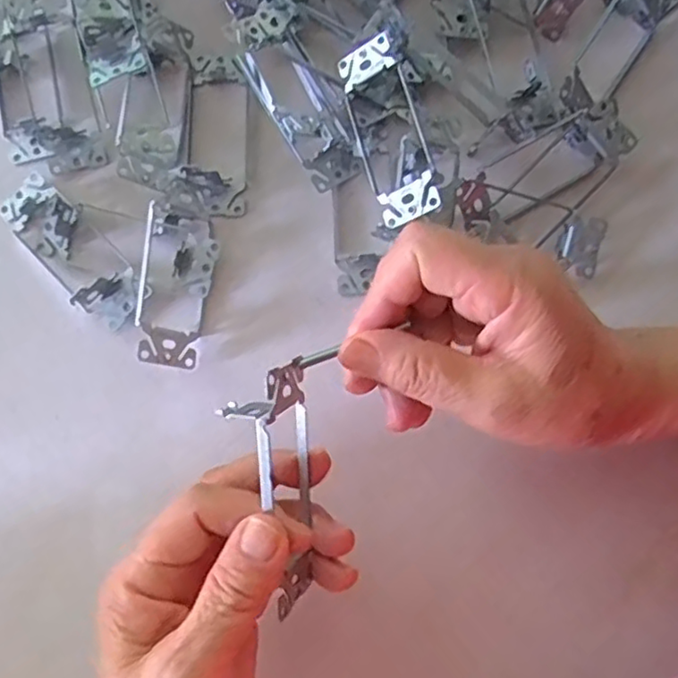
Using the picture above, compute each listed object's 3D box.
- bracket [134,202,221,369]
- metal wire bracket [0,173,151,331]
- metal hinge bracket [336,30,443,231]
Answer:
[{"bbox_3d":[-0.092,-0.031,0.361,0.042,0.023,0.090,5,78,2],"label":"bracket"},{"bbox_3d":[-0.153,-0.053,0.372,0.037,0.018,0.105,-43,81,-7],"label":"metal wire bracket"},{"bbox_3d":[0.028,-0.115,0.364,0.036,0.015,0.108,-19,77,19],"label":"metal hinge bracket"}]

